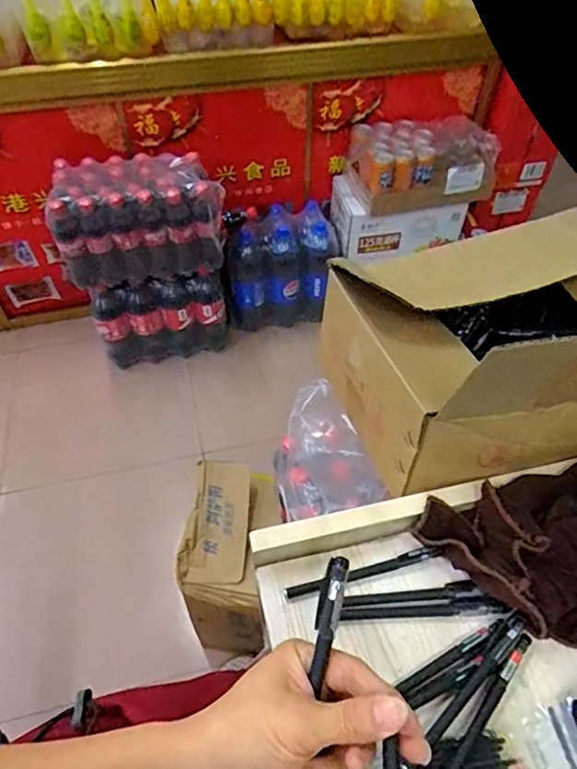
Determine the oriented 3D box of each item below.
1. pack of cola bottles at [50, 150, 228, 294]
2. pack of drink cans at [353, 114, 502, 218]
[{"bbox_3d":[-0.346,-0.392,1.251,0.376,0.257,0.211,-4,50,-2],"label":"pack of cola bottles"},{"bbox_3d":[0.347,-0.570,1.345,0.354,0.154,0.196,-5,50,-3],"label":"pack of drink cans"}]

